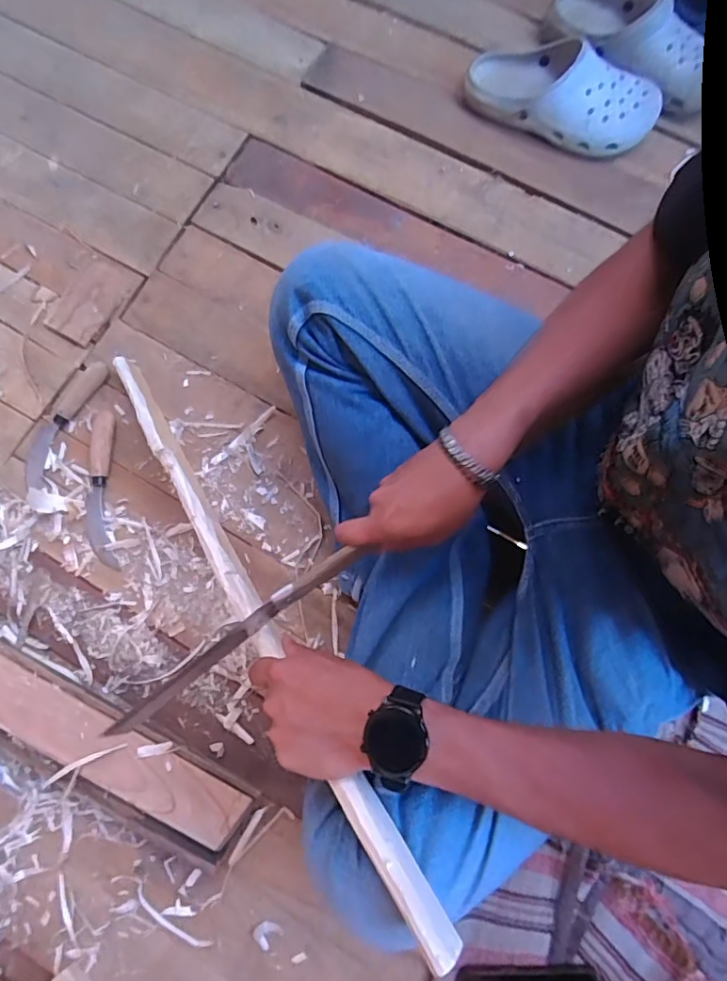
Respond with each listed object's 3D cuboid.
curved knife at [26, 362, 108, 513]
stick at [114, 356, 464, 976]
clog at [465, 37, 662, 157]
[{"bbox_3d":[-0.406,-0.077,0.708,0.071,0.028,0.210,10,78,2],"label":"curved knife"},{"bbox_3d":[-0.127,0.070,0.507,0.026,0.025,0.668,-34,58,-7],"label":"stick"},{"bbox_3d":[0.292,-0.587,0.789,0.276,0.093,0.128,26,79,5],"label":"clog"}]

